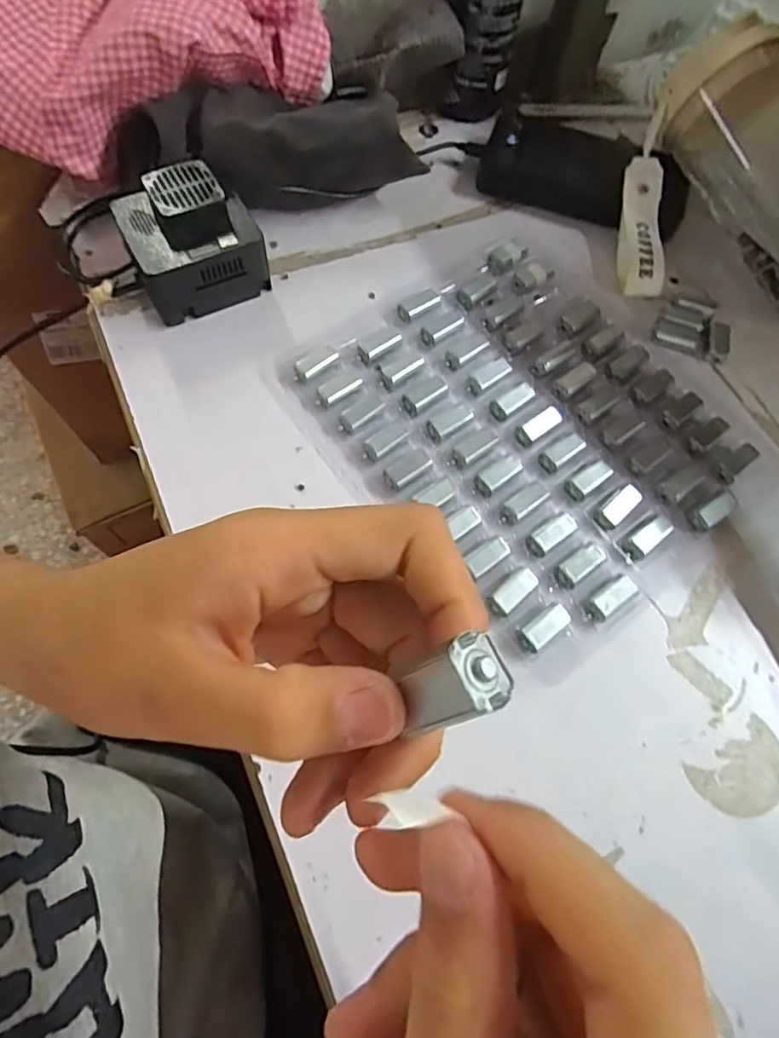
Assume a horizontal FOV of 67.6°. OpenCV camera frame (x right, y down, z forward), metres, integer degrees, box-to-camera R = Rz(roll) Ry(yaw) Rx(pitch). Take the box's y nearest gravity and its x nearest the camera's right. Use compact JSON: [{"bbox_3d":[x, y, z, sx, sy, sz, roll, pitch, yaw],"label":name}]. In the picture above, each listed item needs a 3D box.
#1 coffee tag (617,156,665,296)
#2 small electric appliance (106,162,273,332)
[{"bbox_3d":[0.184,-0.211,0.424,0.029,0.018,0.103,5,82,-1],"label":"coffee tag"},{"bbox_3d":[-0.128,-0.180,0.379,0.077,0.061,0.069,-24,70,-12],"label":"small electric appliance"}]

